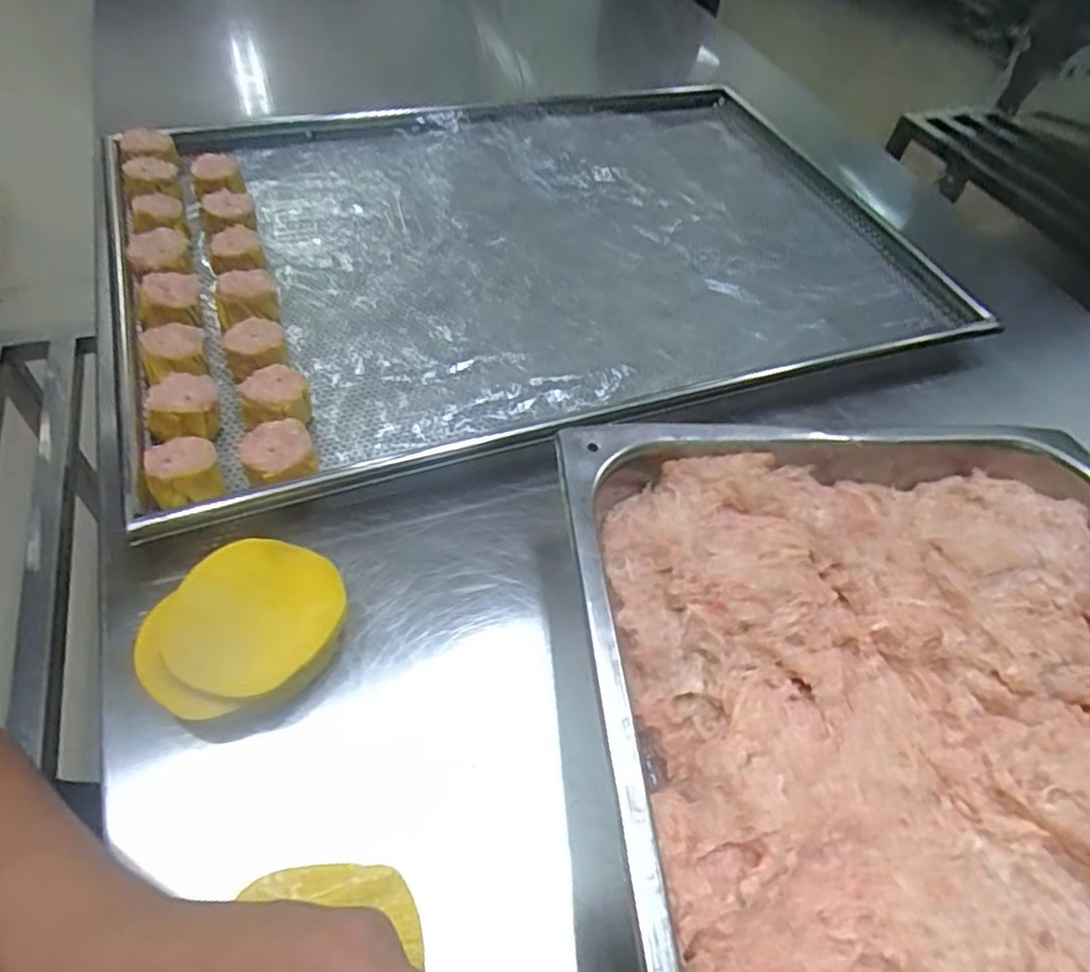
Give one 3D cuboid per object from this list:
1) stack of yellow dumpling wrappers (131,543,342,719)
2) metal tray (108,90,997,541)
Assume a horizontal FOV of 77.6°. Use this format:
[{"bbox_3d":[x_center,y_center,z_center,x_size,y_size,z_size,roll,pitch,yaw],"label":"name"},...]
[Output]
[{"bbox_3d":[-0.142,0.069,0.326,0.088,0.034,0.076,-10,54,-16],"label":"stack of yellow dumpling wrappers"},{"bbox_3d":[0.004,-0.201,0.560,0.623,0.033,0.428,-14,57,-19],"label":"metal tray"}]

